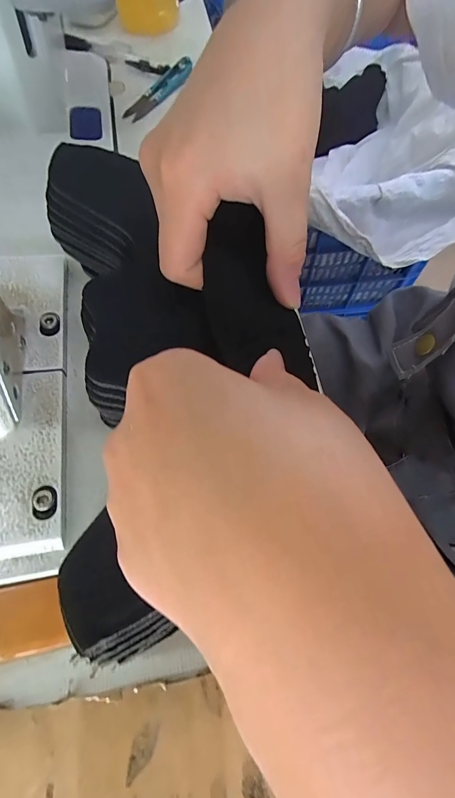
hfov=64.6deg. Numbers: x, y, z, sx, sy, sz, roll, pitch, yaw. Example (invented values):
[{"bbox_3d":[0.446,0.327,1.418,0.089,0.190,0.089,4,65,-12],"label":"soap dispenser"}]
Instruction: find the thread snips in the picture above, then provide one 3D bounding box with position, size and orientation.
[{"bbox_3d":[-0.068,-0.312,0.362,0.021,0.015,0.105,31,70,13],"label":"thread snips"}]

